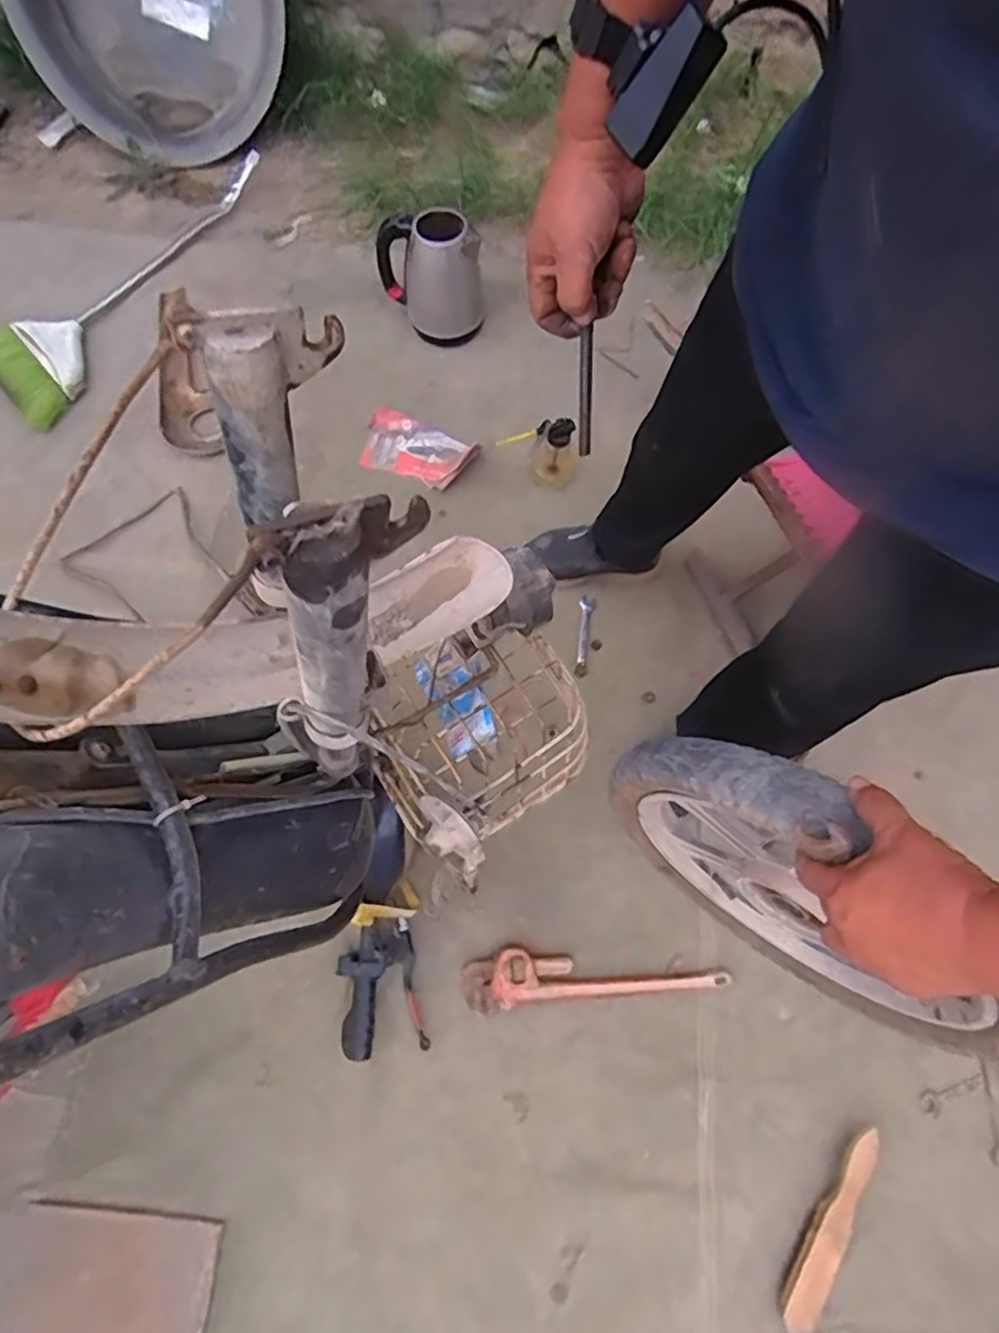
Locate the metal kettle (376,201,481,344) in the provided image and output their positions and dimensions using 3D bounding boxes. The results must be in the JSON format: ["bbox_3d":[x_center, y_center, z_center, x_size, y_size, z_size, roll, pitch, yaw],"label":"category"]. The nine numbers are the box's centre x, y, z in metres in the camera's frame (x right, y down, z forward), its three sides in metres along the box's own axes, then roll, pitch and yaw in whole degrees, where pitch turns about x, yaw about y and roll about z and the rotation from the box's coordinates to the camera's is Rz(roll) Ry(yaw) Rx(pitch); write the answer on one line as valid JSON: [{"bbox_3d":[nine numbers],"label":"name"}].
[{"bbox_3d":[-0.131,-0.770,1.285,0.164,0.188,0.163,-33,74,-12],"label":"metal kettle"}]

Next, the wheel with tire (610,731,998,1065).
[{"bbox_3d":[0.250,0.203,0.578,0.070,0.343,0.347,-38,73,-16],"label":"wheel with tire"}]

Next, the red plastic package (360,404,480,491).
[{"bbox_3d":[-0.171,-0.430,1.283,0.260,0.034,0.147,29,68,18],"label":"red plastic package"}]

